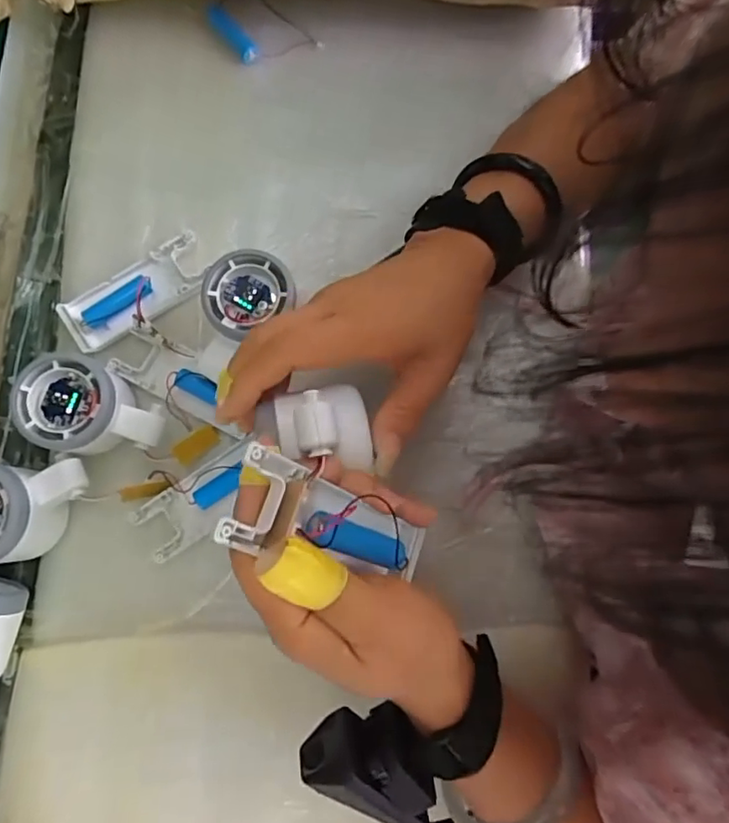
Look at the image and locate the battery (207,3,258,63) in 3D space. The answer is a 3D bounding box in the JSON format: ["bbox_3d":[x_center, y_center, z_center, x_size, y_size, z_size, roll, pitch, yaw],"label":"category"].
[{"bbox_3d":[-0.098,-0.281,0.428,0.013,0.009,0.043,-45,100,-7],"label":"battery"}]

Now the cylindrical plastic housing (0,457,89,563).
[{"bbox_3d":[-0.213,0.062,0.356,0.081,0.043,0.057,-7,80,-1],"label":"cylindrical plastic housing"}]

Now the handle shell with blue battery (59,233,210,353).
[{"bbox_3d":[-0.158,-0.082,0.396,0.100,0.015,0.046,-30,81,-5],"label":"handle shell with blue battery"}]

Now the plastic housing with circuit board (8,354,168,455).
[{"bbox_3d":[-0.170,0.003,0.362,0.079,0.046,0.056,31,81,6],"label":"plastic housing with circuit board"}]

